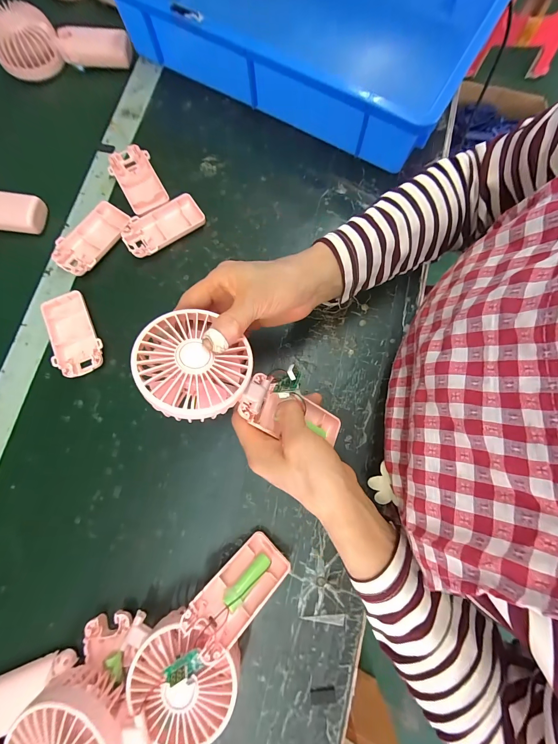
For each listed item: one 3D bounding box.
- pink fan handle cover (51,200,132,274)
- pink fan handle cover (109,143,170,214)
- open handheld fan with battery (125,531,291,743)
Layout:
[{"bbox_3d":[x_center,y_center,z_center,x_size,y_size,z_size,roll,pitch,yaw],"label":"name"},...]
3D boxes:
[{"bbox_3d":[-0.222,-0.158,0.359,0.051,0.015,0.096,32,81,6],"label":"pink fan handle cover"},{"bbox_3d":[-0.176,-0.242,0.375,0.050,0.010,0.096,-33,80,-6],"label":"pink fan handle cover"},{"bbox_3d":[-0.052,0.226,0.257,0.080,0.061,0.154,43,82,8],"label":"open handheld fan with battery"}]

